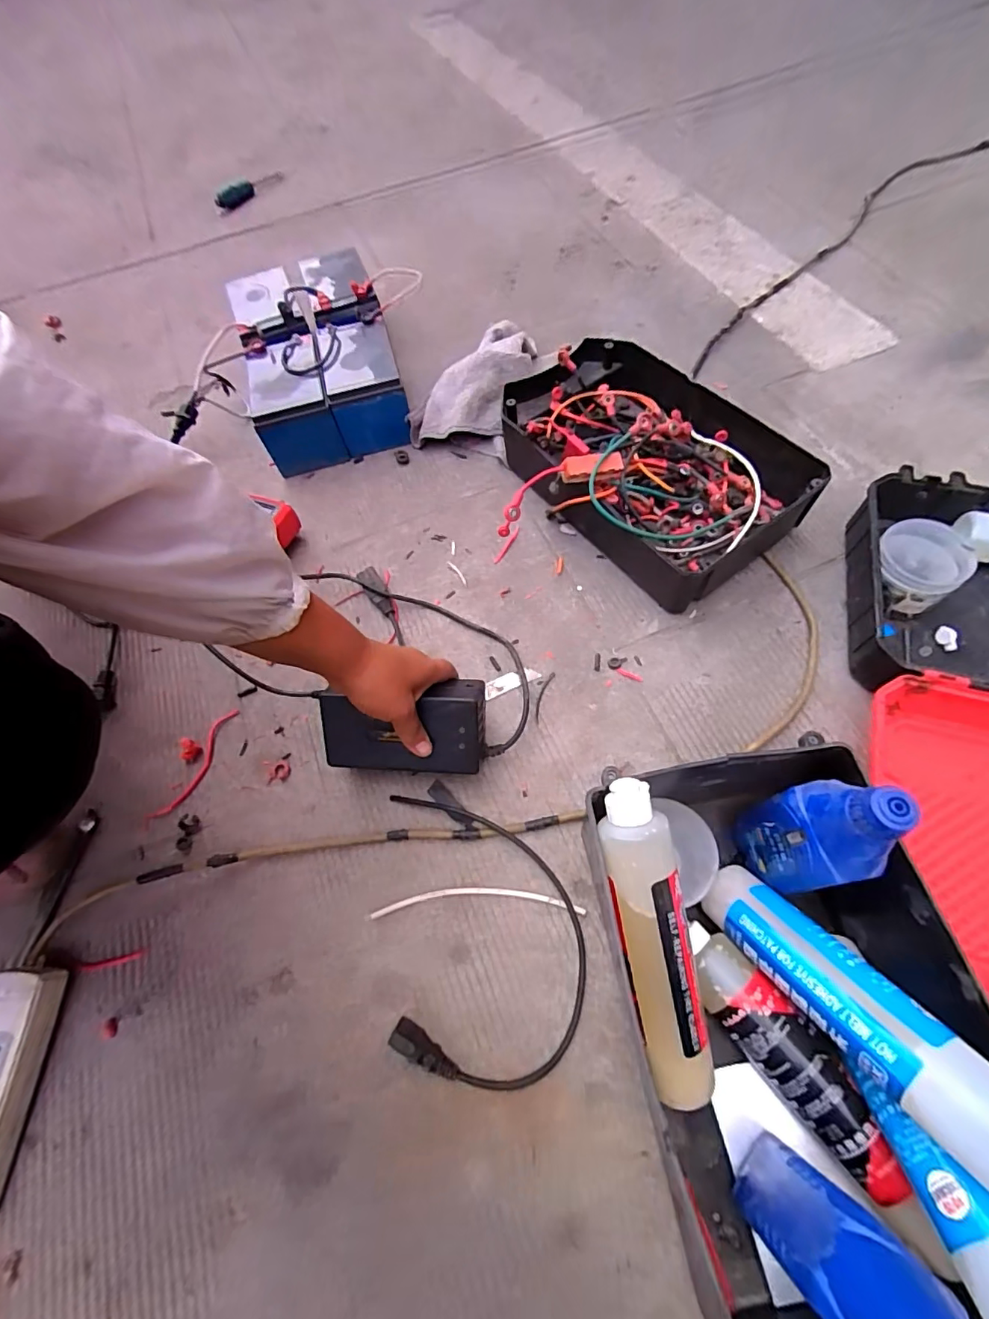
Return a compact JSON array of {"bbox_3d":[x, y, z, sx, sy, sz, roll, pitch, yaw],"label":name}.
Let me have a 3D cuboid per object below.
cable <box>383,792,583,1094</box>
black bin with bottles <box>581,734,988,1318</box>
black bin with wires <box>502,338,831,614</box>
[{"bbox_3d":[-0.007,0.227,0.443,0.159,0.022,0.231,-7,63,0],"label":"cable"},{"bbox_3d":[0.195,0.234,0.331,0.198,0.186,0.327,-11,63,-2],"label":"black bin with bottles"},{"bbox_3d":[0.175,-0.248,0.622,0.254,0.103,0.371,-30,65,-11],"label":"black bin with wires"}]

